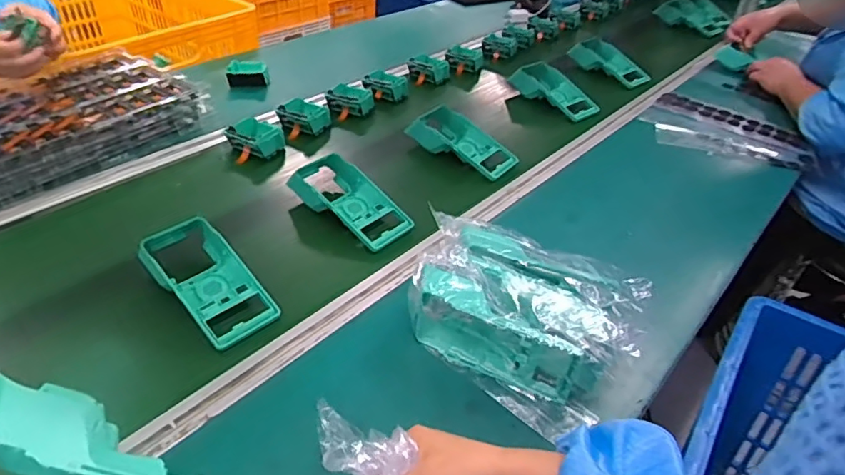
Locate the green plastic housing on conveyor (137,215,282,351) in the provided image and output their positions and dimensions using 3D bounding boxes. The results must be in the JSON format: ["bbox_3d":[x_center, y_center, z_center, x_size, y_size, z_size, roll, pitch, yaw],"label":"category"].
[{"bbox_3d":[-0.250,0.044,0.634,0.085,0.041,0.179,-28,49,-36],"label":"green plastic housing on conveyor"}]

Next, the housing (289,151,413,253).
[{"bbox_3d":[-0.099,-0.055,0.774,0.183,0.040,0.091,30,44,27],"label":"housing"}]

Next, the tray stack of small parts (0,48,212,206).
[{"bbox_3d":[-0.570,-0.195,0.872,0.296,0.060,0.377,29,43,26],"label":"tray stack of small parts"}]

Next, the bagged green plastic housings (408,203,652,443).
[{"bbox_3d":[0.102,0.079,0.599,0.241,0.097,0.158,31,44,28],"label":"bagged green plastic housings"}]

